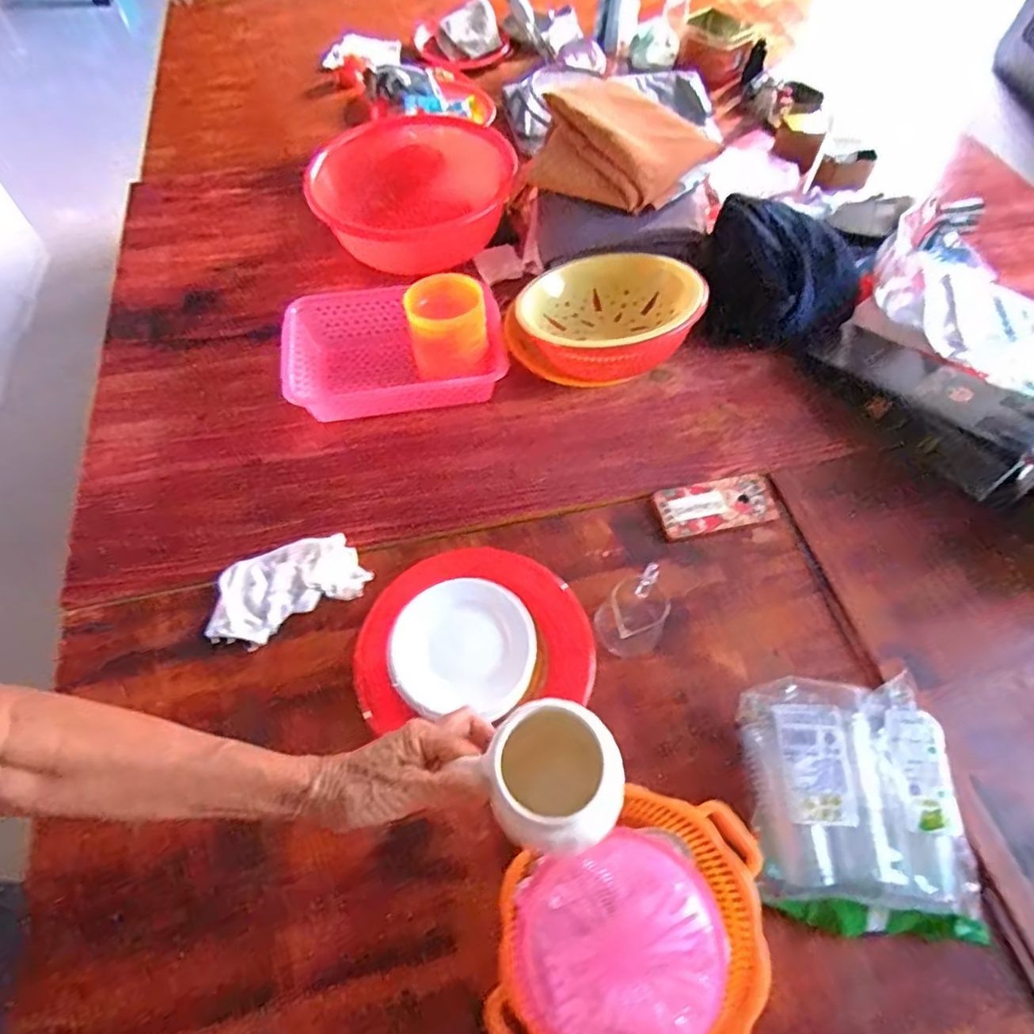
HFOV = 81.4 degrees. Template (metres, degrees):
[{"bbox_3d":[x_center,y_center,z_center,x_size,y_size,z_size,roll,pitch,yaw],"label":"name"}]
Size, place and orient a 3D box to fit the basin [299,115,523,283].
[{"bbox_3d":[-0.179,-0.581,1.069,0.336,0.120,0.325,-3,59,-2],"label":"basin"}]

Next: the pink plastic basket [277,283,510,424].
[{"bbox_3d":[-0.177,-0.245,0.890,0.303,0.082,0.206,-6,59,-4],"label":"pink plastic basket"}]

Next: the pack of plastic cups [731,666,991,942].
[{"bbox_3d":[0.331,0.281,0.599,0.187,0.068,0.221,1,58,0],"label":"pack of plastic cups"}]

